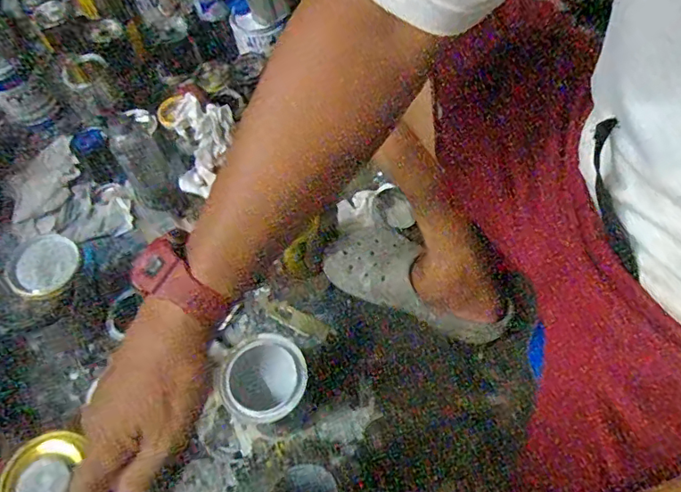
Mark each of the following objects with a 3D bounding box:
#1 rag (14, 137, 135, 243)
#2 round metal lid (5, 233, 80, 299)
[{"bbox_3d":[-0.486,-0.075,0.888,0.250,0.037,0.156,40,67,19],"label":"rag"},{"bbox_3d":[-0.402,0.024,0.689,0.077,0.010,0.093,33,56,-2],"label":"round metal lid"}]

